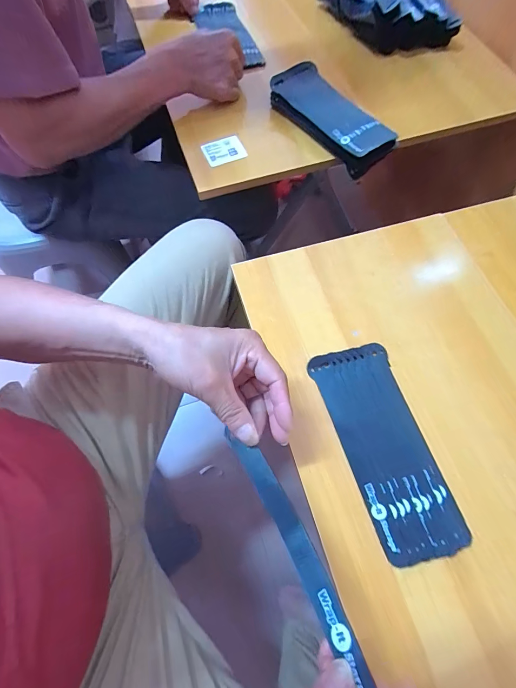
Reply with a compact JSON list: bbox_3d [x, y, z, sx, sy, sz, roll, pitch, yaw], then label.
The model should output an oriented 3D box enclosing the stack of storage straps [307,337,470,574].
[{"bbox_3d":[0.125,0.098,0.317,0.084,0.007,0.200,-15,68,-5],"label":"stack of storage straps"}]

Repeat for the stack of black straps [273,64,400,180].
[{"bbox_3d":[0.111,-0.345,0.489,0.091,0.042,0.207,-34,71,-13],"label":"stack of black straps"}]

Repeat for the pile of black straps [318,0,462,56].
[{"bbox_3d":[0.238,-0.633,0.597,0.195,0.063,0.217,-11,68,-2],"label":"pile of black straps"}]

